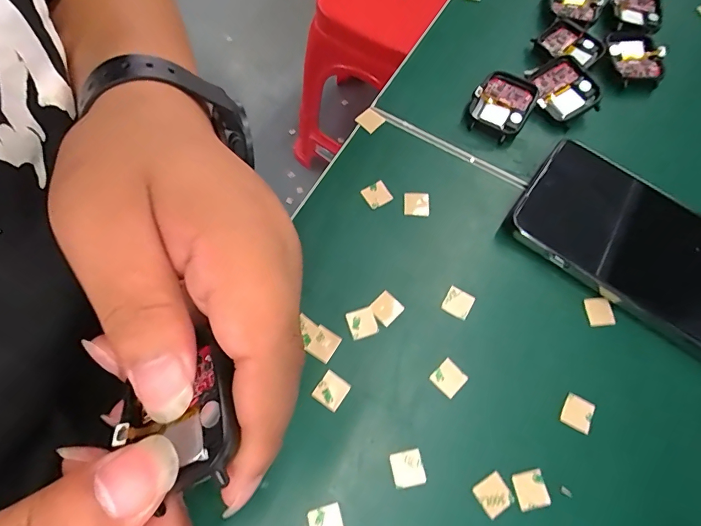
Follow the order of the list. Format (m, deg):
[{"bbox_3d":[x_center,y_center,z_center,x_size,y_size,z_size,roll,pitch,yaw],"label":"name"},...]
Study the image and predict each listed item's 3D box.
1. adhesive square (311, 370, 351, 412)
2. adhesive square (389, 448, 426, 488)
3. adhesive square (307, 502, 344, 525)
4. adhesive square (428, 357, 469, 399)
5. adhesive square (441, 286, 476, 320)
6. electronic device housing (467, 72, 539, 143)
[{"bbox_3d":[-0.010,0.067,0.222,0.015,0.004,0.016,34,72,11],"label":"adhesive square"},{"bbox_3d":[0.029,0.103,0.210,0.016,0.004,0.016,-11,70,-5],"label":"adhesive square"},{"bbox_3d":[-0.012,0.125,0.200,0.016,0.004,0.016,-14,70,-7],"label":"adhesive square"},{"bbox_3d":[0.053,0.062,0.226,0.016,0.004,0.016,-42,76,-15],"label":"adhesive square"},{"bbox_3d":[0.062,0.023,0.242,0.015,0.004,0.015,29,71,9],"label":"adhesive square"},{"bbox_3d":[0.101,-0.105,0.283,0.037,0.014,0.044,31,72,10],"label":"electronic device housing"}]

